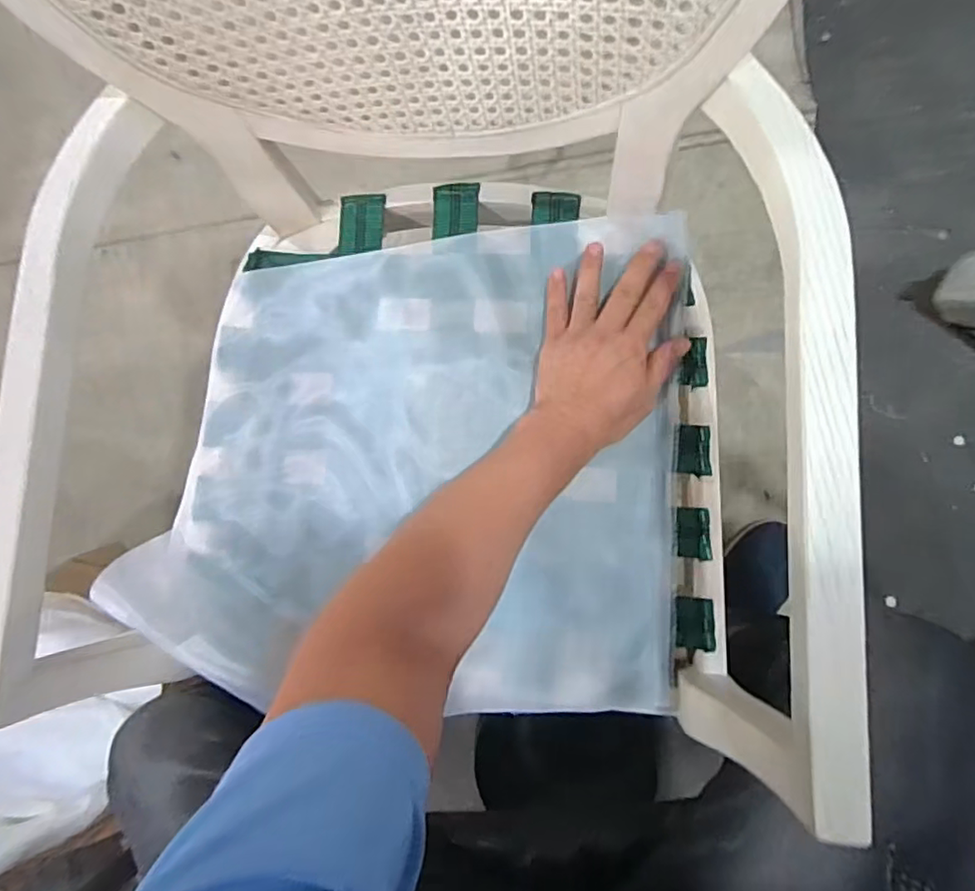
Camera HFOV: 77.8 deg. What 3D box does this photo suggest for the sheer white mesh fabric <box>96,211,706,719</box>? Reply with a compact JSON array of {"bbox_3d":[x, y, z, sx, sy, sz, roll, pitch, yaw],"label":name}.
[{"bbox_3d":[-0.076,0.012,0.549,0.489,0.072,0.428,2,90,7],"label":"sheer white mesh fabric"}]

